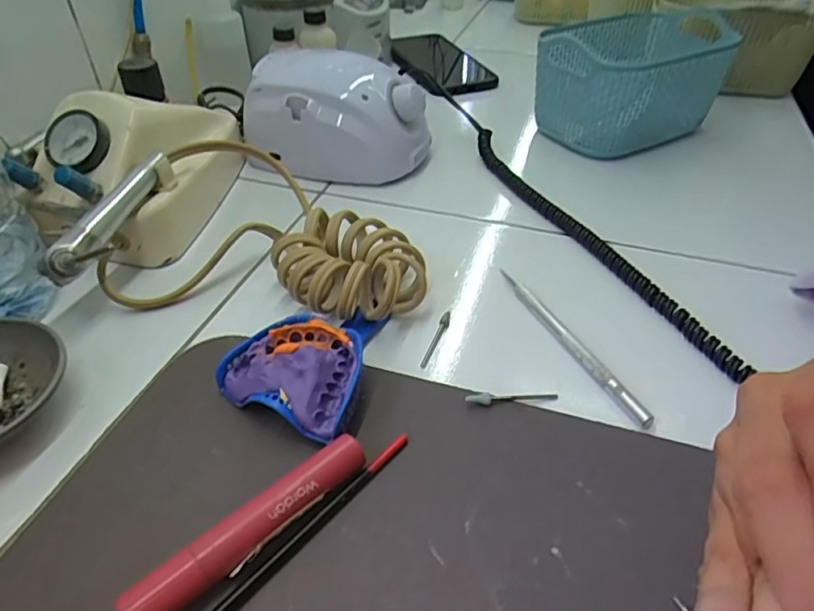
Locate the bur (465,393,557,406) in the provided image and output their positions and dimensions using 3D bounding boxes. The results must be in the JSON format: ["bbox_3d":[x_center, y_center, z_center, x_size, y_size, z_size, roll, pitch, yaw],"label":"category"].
[{"bbox_3d":[0.054,0.046,0.282,0.048,0.004,0.005,-4,41,-6],"label":"bur"}]

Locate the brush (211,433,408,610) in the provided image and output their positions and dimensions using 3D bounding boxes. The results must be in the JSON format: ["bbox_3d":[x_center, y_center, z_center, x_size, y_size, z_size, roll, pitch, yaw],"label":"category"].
[{"bbox_3d":[-0.059,0.105,0.215,0.006,0.008,0.171,30,50,30],"label":"brush"}]

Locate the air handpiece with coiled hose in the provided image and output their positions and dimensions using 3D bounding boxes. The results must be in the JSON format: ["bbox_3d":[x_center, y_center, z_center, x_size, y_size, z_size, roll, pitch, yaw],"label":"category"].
[{"bbox_3d":[-0.092,-0.047,0.352,0.204,0.056,0.132,-1,42,1],"label":"air handpiece with coiled hose"}]

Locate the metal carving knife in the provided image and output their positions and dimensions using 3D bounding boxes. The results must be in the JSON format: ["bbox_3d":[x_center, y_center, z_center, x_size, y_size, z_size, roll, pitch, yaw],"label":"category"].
[{"bbox_3d":[0.090,0.018,0.313,0.007,0.008,0.130,-18,44,-18],"label":"metal carving knife"}]

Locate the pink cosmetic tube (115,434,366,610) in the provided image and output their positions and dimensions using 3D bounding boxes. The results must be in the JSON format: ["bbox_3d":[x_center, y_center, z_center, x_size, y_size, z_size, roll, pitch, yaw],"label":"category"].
[{"bbox_3d":[-0.061,0.090,0.224,0.104,0.019,0.016,-33,50,-31],"label":"pink cosmetic tube"}]

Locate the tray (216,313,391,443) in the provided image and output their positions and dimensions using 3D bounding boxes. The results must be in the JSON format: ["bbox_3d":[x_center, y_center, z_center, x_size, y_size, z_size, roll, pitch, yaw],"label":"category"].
[{"bbox_3d":[-0.049,0.025,0.293,0.072,0.027,0.084,18,45,20],"label":"tray"}]

